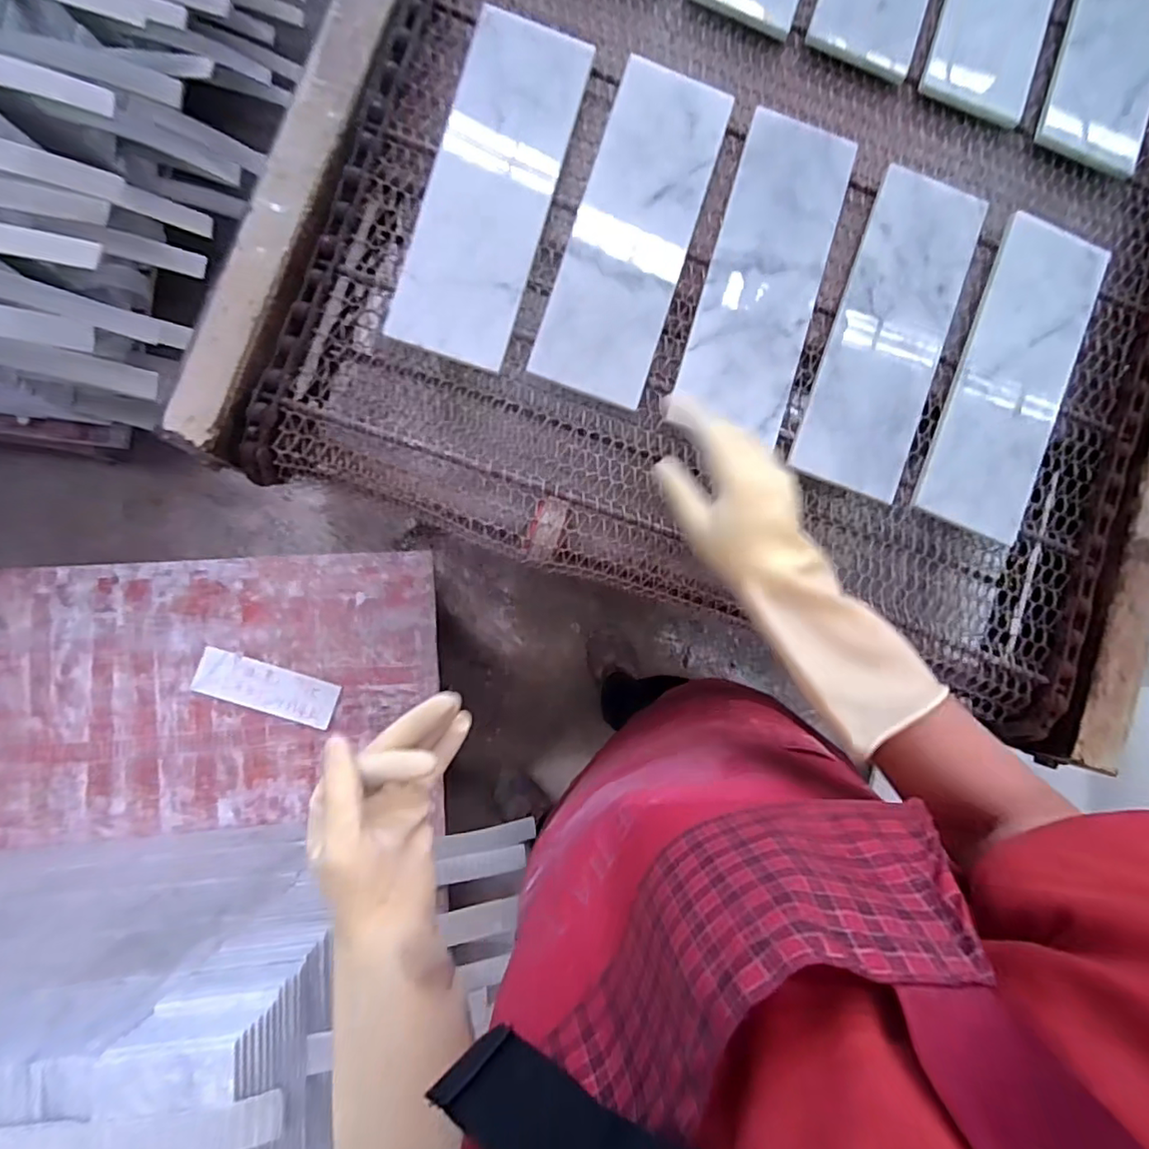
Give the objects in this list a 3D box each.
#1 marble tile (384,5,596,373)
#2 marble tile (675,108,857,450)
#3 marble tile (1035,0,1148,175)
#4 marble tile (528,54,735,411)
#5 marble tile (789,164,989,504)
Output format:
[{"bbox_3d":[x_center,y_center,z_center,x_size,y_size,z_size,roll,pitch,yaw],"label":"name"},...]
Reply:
[{"bbox_3d":[-0.074,-0.348,0.529,0.107,0.015,0.316,15,84,-3],"label":"marble tile"},{"bbox_3d":[0.183,-0.284,0.551,0.106,0.017,0.302,16,84,-3],"label":"marble tile"},{"bbox_3d":[0.602,-0.601,0.640,0.122,0.012,0.354,22,83,-8],"label":"marble tile"},{"bbox_3d":[0.055,-0.315,0.539,0.104,0.013,0.311,18,83,-3],"label":"marble tile"},{"bbox_3d":[0.306,-0.231,0.566,0.106,0.022,0.315,21,83,-3],"label":"marble tile"}]

